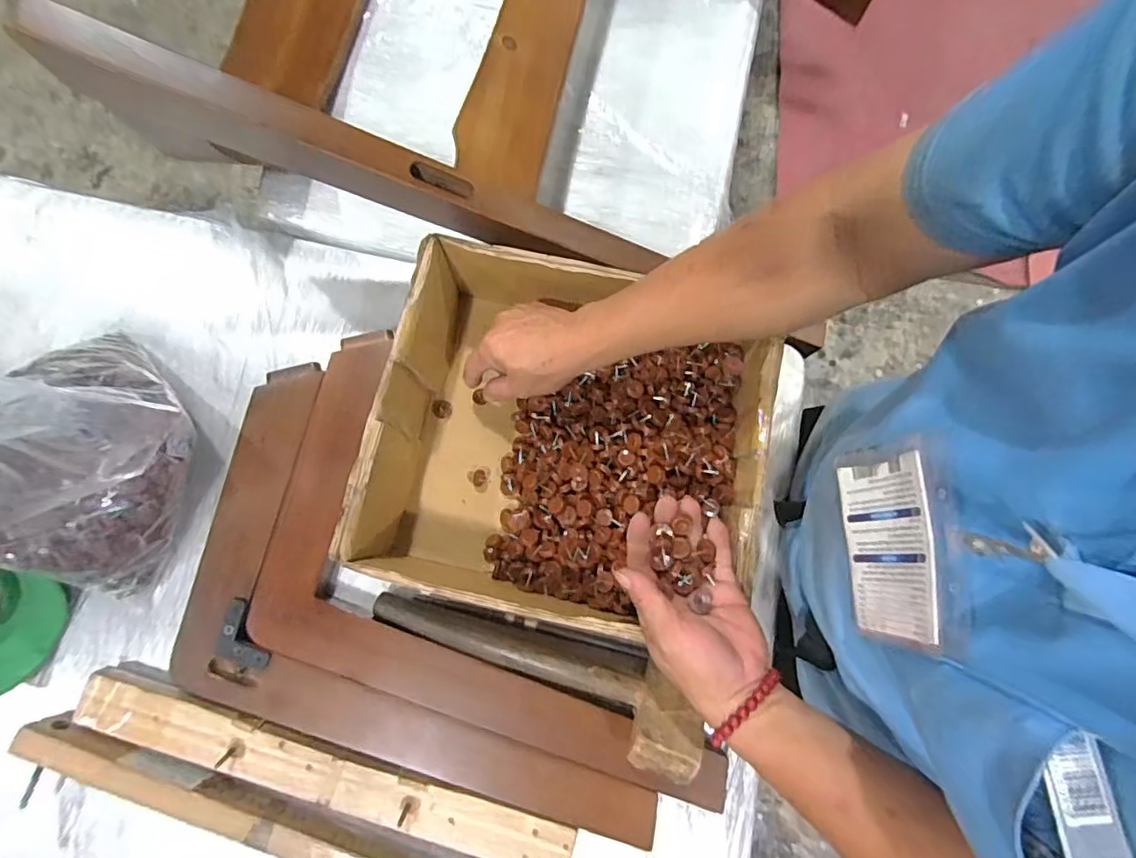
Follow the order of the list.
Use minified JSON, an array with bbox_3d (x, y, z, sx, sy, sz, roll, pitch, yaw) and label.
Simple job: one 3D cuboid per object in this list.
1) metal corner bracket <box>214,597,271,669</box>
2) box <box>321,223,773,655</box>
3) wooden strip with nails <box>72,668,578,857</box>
[{"bbox_3d":[-0.285,0.182,0.498,0.053,0.004,0.050,15,79,9],"label":"metal corner bracket"},{"bbox_3d":[0.000,0.014,0.505,0.315,0.116,0.285,13,79,2],"label":"box"},{"bbox_3d":[-0.211,0.298,0.493,0.436,0.028,0.048,17,79,3],"label":"wooden strip with nails"}]

